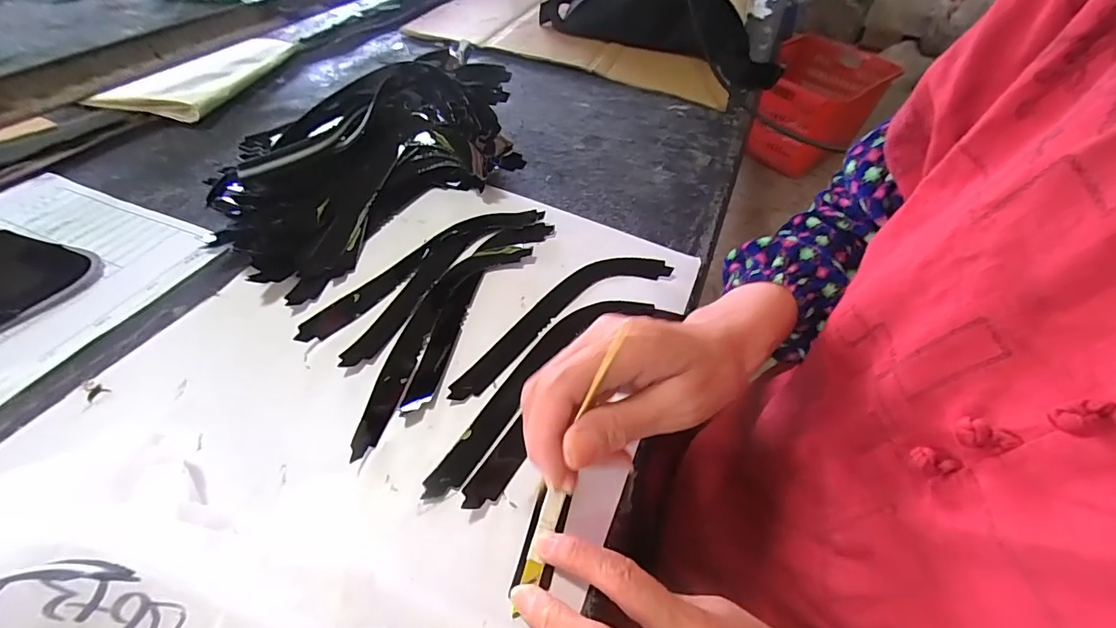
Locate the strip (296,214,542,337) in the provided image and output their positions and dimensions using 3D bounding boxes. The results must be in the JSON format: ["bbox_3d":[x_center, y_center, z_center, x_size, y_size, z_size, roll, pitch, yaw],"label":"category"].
[{"bbox_3d":[-0.104,-0.046,0.382,0.208,0.011,0.041,-33,59,-30],"label":"strip"}]

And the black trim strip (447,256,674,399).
[{"bbox_3d":[0.001,-0.003,0.361,0.204,0.006,0.044,-30,58,-29],"label":"black trim strip"}]

